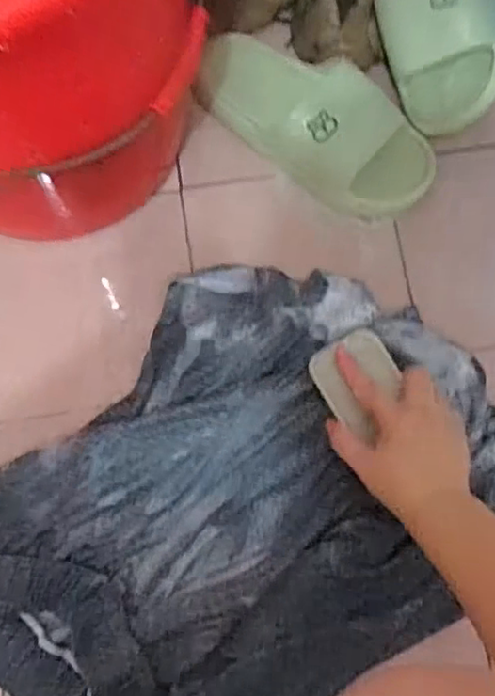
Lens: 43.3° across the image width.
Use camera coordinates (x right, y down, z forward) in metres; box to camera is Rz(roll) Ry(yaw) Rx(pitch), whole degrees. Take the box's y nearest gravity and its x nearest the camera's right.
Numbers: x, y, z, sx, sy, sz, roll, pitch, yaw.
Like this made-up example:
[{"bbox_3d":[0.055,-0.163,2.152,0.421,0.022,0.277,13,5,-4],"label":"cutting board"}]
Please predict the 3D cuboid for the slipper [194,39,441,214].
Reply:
[{"bbox_3d":[0.057,-0.218,0.600,0.259,0.076,0.109,28,79,7],"label":"slipper"}]

